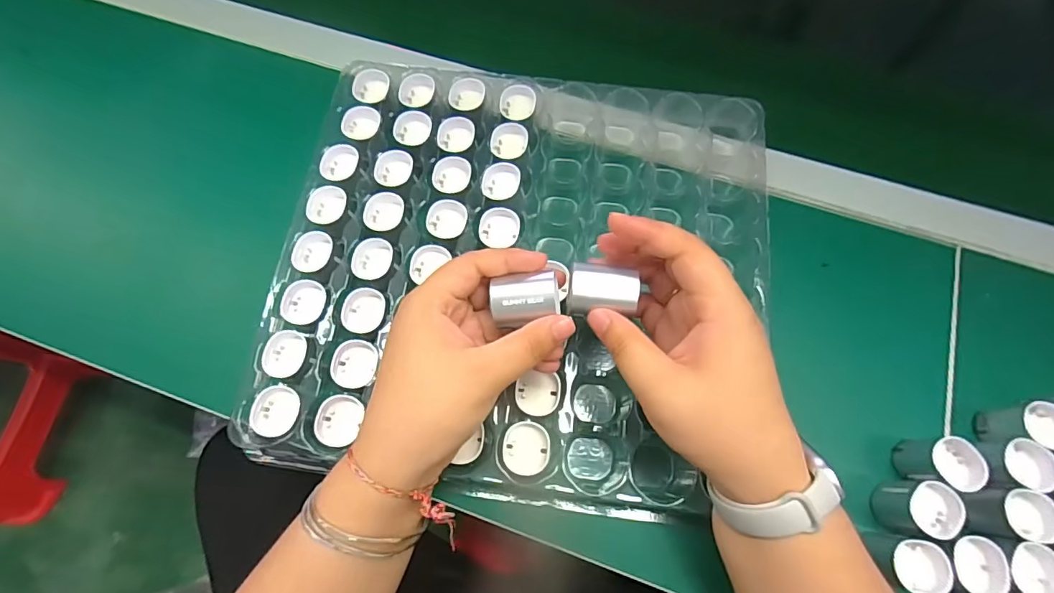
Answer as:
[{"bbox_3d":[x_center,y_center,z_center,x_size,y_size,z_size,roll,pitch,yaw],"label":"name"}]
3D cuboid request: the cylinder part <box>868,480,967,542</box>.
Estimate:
[{"bbox_3d":[0.235,0.128,0.295,0.030,0.034,0.030,7,71,2],"label":"cylinder part"}]

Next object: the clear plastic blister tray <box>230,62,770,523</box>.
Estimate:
[{"bbox_3d":[-0.001,-0.018,0.349,0.322,0.047,0.300,8,71,2],"label":"clear plastic blister tray"}]

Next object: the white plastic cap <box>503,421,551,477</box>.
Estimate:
[{"bbox_3d":[0.000,0.093,0.298,0.028,0.008,0.031,6,71,2],"label":"white plastic cap"}]

